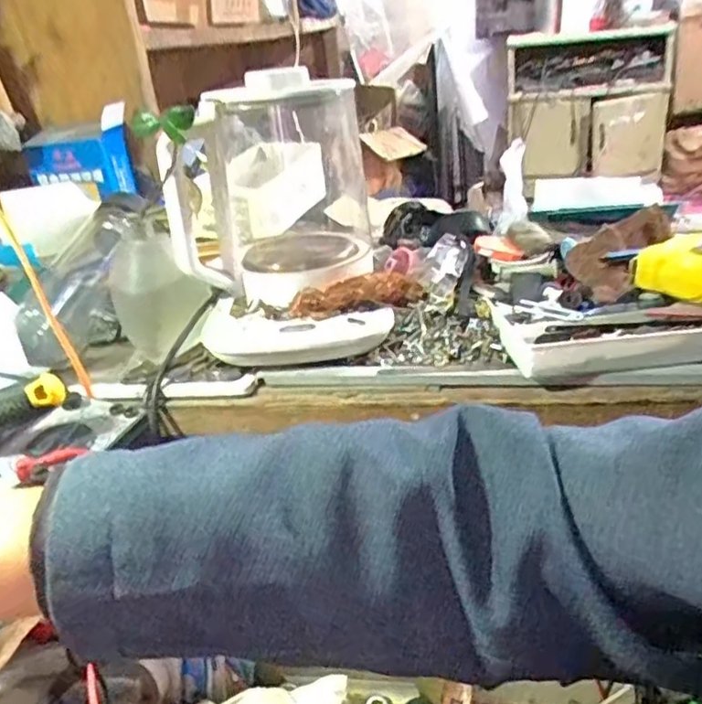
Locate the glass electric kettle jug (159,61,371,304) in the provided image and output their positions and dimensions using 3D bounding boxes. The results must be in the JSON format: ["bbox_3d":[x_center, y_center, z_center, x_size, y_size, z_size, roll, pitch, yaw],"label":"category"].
[{"bbox_3d":[-0.070,-0.166,0.629,0.156,0.176,0.179,-3,27,8],"label":"glass electric kettle jug"}]

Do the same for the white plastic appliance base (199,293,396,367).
[{"bbox_3d":[-0.049,-0.017,0.568,0.158,0.033,0.071,1,28,14],"label":"white plastic appliance base"}]

